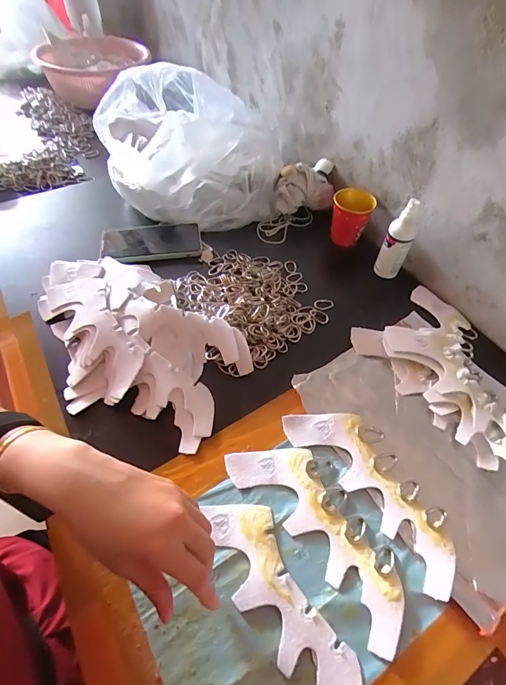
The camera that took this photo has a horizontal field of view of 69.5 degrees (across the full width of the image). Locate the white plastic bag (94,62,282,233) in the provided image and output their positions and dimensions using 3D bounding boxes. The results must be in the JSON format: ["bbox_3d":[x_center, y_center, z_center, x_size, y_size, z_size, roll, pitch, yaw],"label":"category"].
[{"bbox_3d":[-0.102,-0.337,0.646,0.295,0.177,0.246,-16,56,-14],"label":"white plastic bag"}]

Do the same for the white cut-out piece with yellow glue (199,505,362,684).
[{"bbox_3d":[0.025,0.234,0.330,0.061,0.006,0.200,-28,59,-20],"label":"white cut-out piece with yellow glue"}]

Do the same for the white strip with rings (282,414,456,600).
[{"bbox_3d":[0.132,0.147,0.396,0.082,0.011,0.214,-32,61,-24],"label":"white strip with rings"}]

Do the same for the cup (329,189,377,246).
[{"bbox_3d":[0.167,-0.214,0.628,0.067,0.071,0.069,11,54,6],"label":"cup"}]

